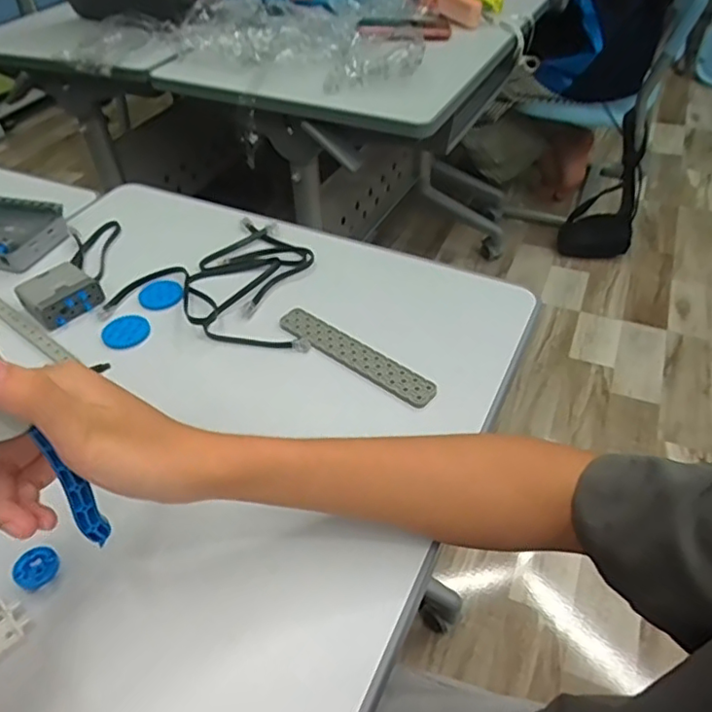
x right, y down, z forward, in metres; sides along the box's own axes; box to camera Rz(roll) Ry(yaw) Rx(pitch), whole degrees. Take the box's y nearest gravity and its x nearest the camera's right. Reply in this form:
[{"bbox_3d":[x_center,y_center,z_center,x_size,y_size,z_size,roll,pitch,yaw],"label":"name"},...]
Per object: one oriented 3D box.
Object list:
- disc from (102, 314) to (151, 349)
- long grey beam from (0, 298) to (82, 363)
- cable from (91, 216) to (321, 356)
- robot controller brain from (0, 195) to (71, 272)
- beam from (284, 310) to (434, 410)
[{"bbox_3d":[-0.197,-0.021,0.512,0.038,0.005,0.035,-1,44,1],"label":"disc"},{"bbox_3d":[-0.303,-0.036,0.526,0.182,0.005,0.014,29,52,27],"label":"long grey beam"},{"bbox_3d":[-0.111,-0.079,0.561,0.187,0.011,0.162,12,46,13],"label":"cable"},{"bbox_3d":[-0.352,-0.126,0.597,0.106,0.028,0.077,14,46,15],"label":"robot controller brain"},{"bbox_3d":[-0.001,-0.002,0.488,0.149,0.005,0.026,29,52,27],"label":"beam"}]

